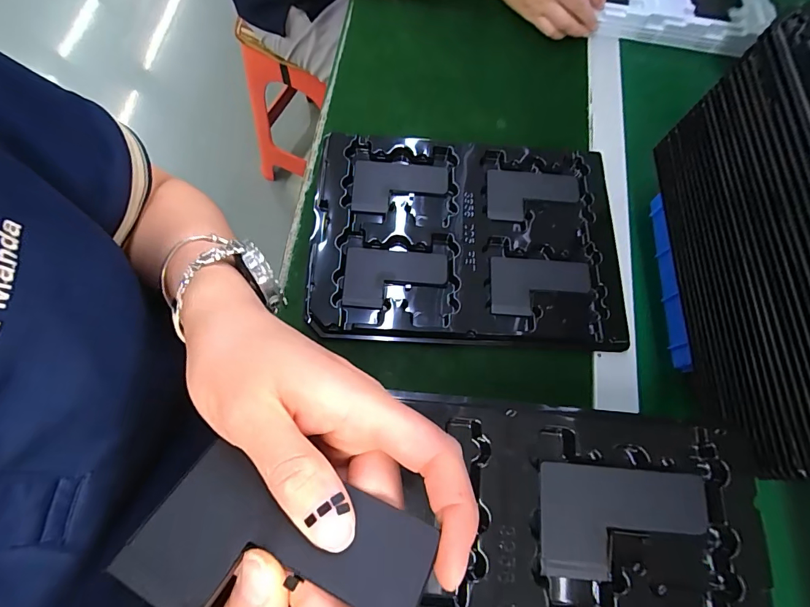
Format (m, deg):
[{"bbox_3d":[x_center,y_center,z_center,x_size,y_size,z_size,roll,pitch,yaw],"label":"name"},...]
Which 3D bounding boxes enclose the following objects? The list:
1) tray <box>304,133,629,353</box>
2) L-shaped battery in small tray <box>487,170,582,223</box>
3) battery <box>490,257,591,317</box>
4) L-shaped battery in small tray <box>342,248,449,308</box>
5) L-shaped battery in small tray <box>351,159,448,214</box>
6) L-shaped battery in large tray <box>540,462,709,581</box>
[{"bbox_3d":[0.058,-0.064,0.401,0.290,0.020,0.207,3,71,-3],"label":"tray"},{"bbox_3d":[0.133,-0.110,0.426,0.096,0.005,0.059,5,71,-2],"label":"L-shaped battery in small tray"},{"bbox_3d":[0.128,-0.015,0.392,0.094,0.004,0.057,5,71,-2],"label":"battery"},{"bbox_3d":[-0.009,-0.023,0.384,0.095,0.004,0.057,4,71,-2],"label":"L-shaped battery in small tray"},{"bbox_3d":[-0.005,-0.118,0.419,0.094,0.007,0.060,4,71,-2],"label":"L-shaped battery in small tray"},{"bbox_3d":[0.123,0.123,0.232,0.092,0.004,0.057,5,71,-2],"label":"L-shaped battery in large tray"}]

